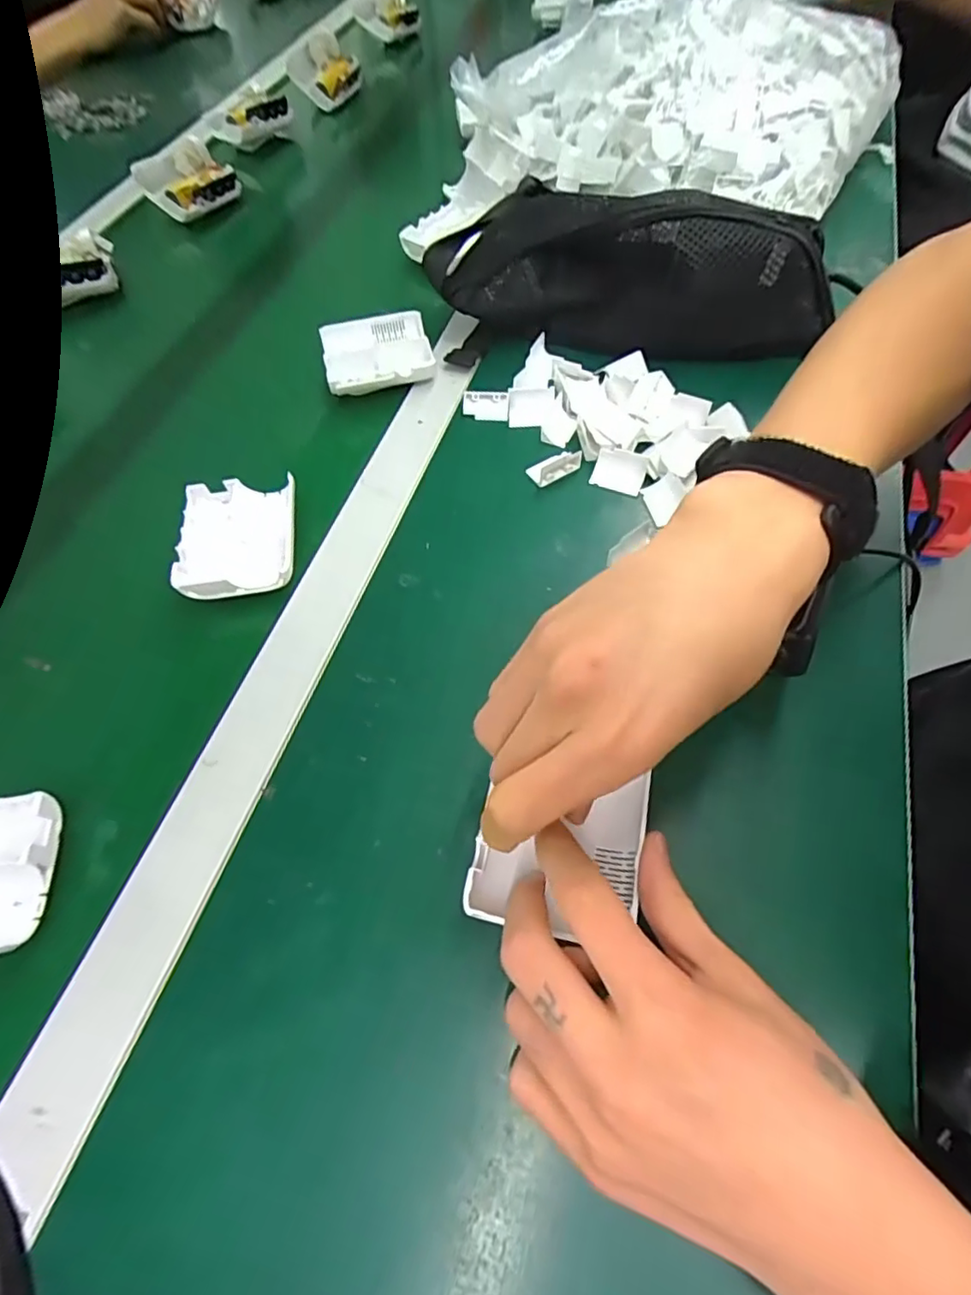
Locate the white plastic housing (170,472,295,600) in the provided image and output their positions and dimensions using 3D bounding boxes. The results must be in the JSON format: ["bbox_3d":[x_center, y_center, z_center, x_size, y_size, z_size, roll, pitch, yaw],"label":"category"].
[{"bbox_3d":[-0.151,-0.071,0.359,0.068,0.012,0.082,-6,62,-1],"label":"white plastic housing"}]

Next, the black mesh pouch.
[{"bbox_3d":[0.099,-0.269,0.417,0.271,0.095,0.079,5,58,4],"label":"black mesh pouch"}]

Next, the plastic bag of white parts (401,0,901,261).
[{"bbox_3d":[0.159,-0.481,0.520,0.395,0.122,0.242,8,58,6],"label":"plastic bag of white parts"}]

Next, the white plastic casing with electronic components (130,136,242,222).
[{"bbox_3d":[-0.312,-0.481,0.604,0.076,0.039,0.094,23,61,15],"label":"white plastic casing with electronic components"}]

